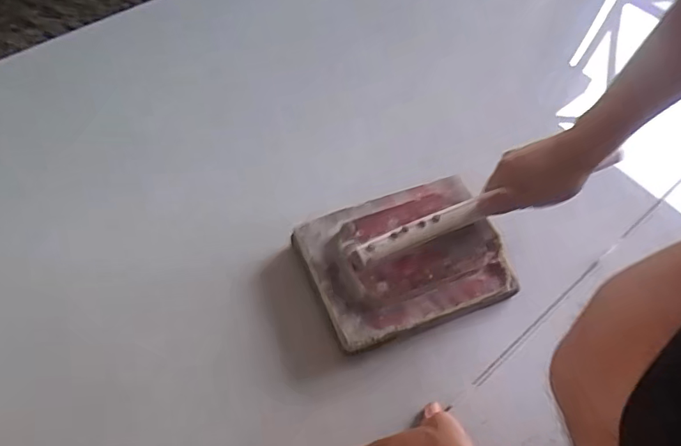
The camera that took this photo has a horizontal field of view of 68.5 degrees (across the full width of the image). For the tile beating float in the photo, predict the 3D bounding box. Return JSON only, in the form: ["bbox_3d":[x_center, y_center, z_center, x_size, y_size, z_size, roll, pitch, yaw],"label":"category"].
[{"bbox_3d":[0.074,0.031,0.544,0.214,0.054,0.154,-17,61,-14],"label":"tile beating float"}]

